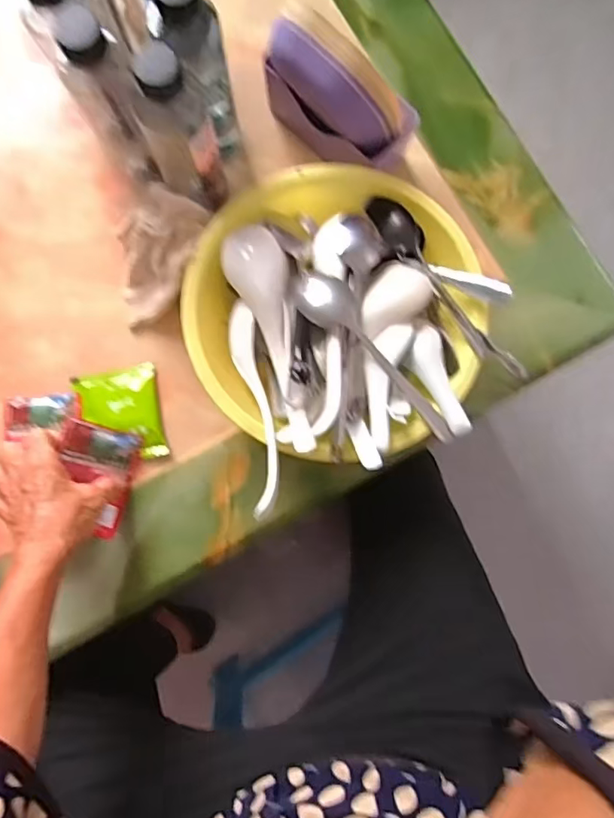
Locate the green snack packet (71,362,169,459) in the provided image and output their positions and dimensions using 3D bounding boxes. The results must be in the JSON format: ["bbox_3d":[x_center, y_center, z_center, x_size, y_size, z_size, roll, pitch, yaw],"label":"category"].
[{"bbox_3d":[-0.172,0.006,0.499,0.073,0.017,0.088,-14,83,-3],"label":"green snack packet"}]

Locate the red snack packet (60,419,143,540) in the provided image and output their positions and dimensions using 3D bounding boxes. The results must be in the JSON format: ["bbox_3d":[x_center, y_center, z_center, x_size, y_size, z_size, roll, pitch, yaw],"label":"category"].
[{"bbox_3d":[-0.190,0.063,0.481,0.066,0.006,0.095,17,90,-26],"label":"red snack packet"}]

